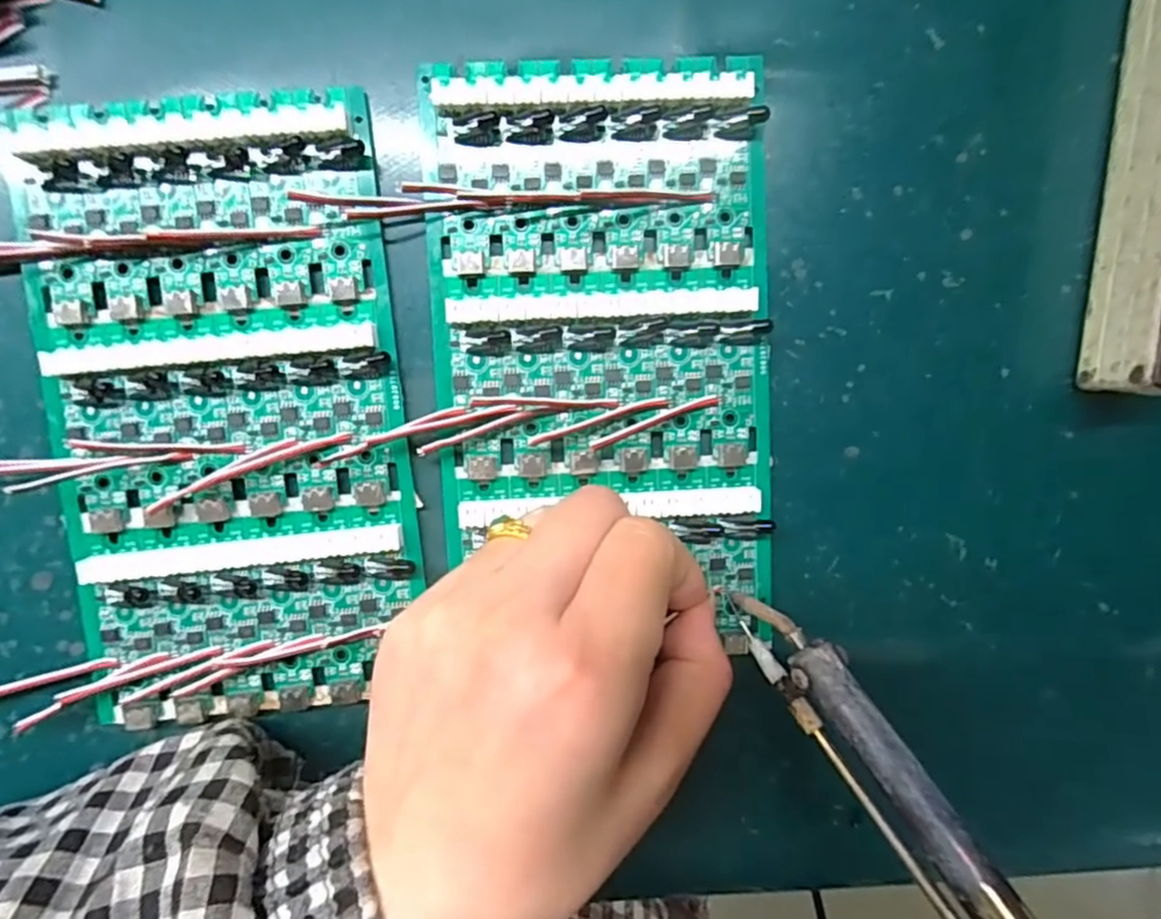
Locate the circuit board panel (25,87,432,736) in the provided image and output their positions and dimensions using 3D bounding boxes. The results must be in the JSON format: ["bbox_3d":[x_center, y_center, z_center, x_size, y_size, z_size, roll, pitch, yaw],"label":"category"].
[{"bbox_3d":[-0.108,-0.012,0.198,0.100,0.008,0.187,-5,96,-2],"label":"circuit board panel"}]

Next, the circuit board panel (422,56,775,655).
[{"bbox_3d":[0.007,-0.035,0.202,0.104,0.007,0.170,-3,96,-3],"label":"circuit board panel"}]

